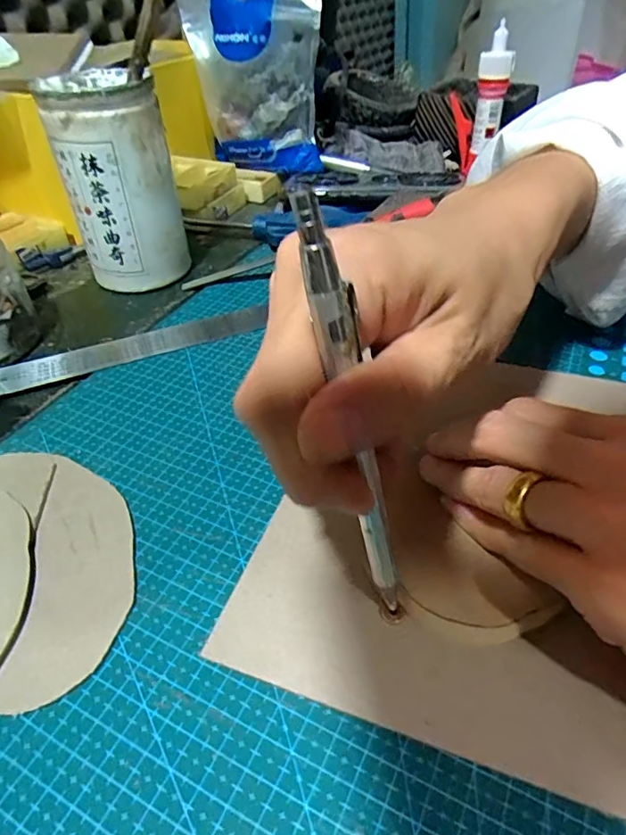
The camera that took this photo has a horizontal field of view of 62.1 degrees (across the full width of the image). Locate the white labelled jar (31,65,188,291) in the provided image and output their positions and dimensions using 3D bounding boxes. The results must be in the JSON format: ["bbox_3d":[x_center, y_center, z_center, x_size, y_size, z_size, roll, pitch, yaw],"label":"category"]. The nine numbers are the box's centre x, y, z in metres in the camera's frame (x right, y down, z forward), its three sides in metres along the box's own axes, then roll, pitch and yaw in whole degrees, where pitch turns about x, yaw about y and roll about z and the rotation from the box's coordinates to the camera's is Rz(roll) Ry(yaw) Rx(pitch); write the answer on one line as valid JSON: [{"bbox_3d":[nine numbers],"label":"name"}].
[{"bbox_3d":[-0.132,-0.161,0.363,0.072,0.127,0.071,-14,43,-13],"label":"white labelled jar"}]

